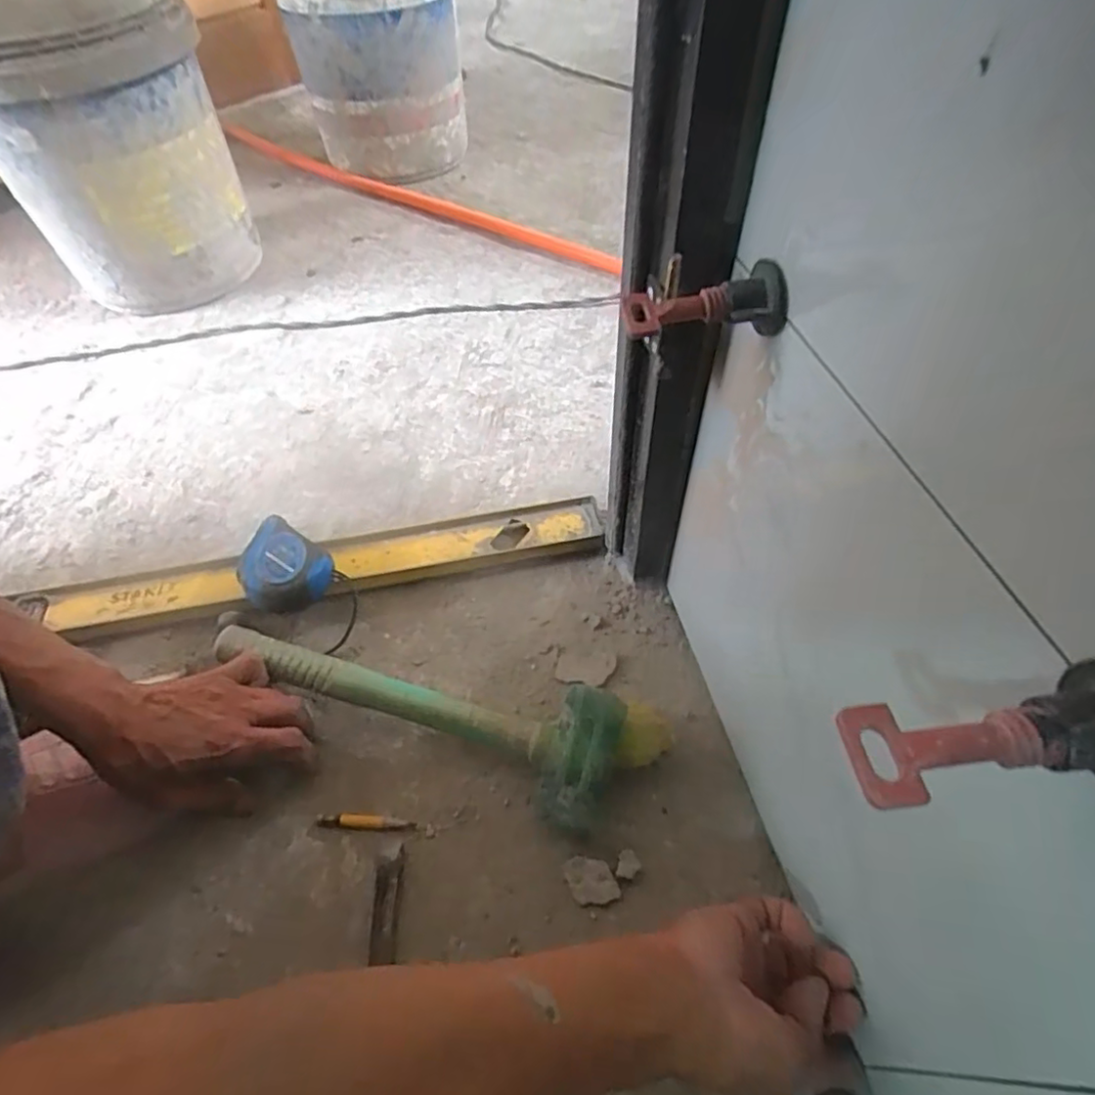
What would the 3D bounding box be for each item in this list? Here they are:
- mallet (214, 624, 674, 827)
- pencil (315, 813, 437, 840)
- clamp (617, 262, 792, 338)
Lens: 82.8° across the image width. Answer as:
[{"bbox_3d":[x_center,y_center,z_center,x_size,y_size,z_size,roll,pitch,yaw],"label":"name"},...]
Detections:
[{"bbox_3d":[-0.092,0.128,0.464,0.356,0.061,0.094,9,53,10],"label":"mallet"},{"bbox_3d":[-0.122,0.198,0.444,0.086,0.007,0.010,3,52,6],"label":"pencil"},{"bbox_3d":[0.073,-0.113,0.291,0.072,0.029,0.028,-3,52,1],"label":"clamp"}]

